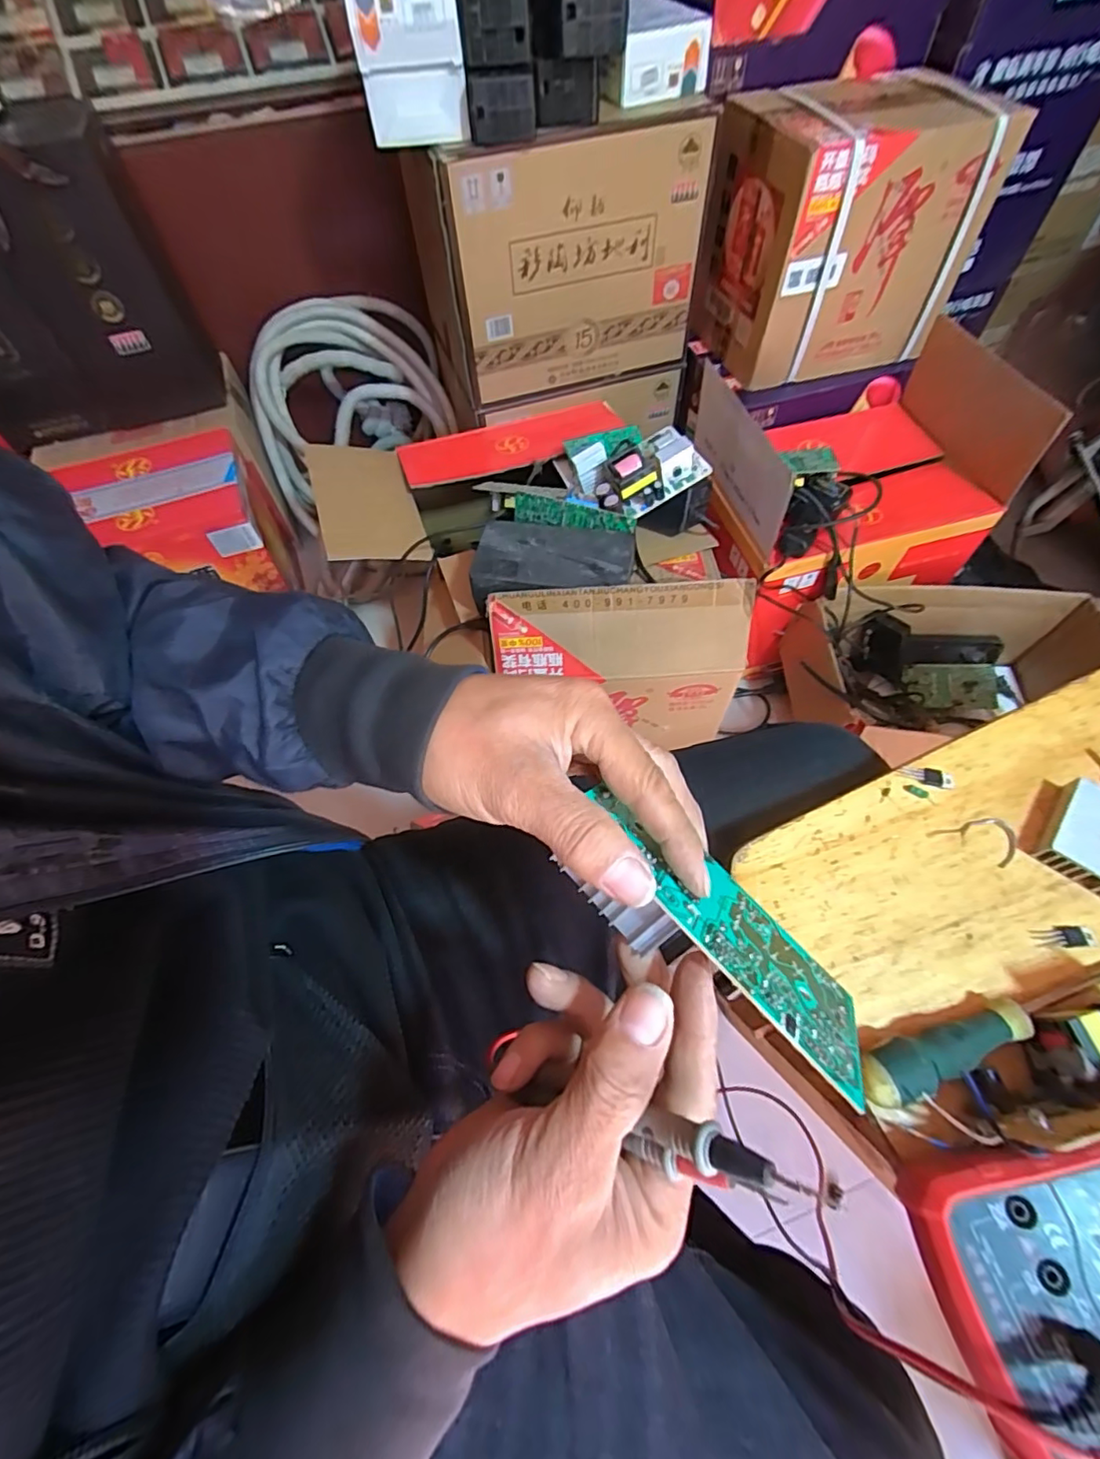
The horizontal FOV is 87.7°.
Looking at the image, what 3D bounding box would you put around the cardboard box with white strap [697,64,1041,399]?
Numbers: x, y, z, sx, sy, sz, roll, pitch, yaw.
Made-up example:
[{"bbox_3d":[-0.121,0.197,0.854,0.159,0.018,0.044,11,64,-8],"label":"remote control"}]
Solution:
[{"bbox_3d":[0.426,-0.736,0.863,0.337,0.284,0.220,-11,61,-4],"label":"cardboard box with white strap"}]

